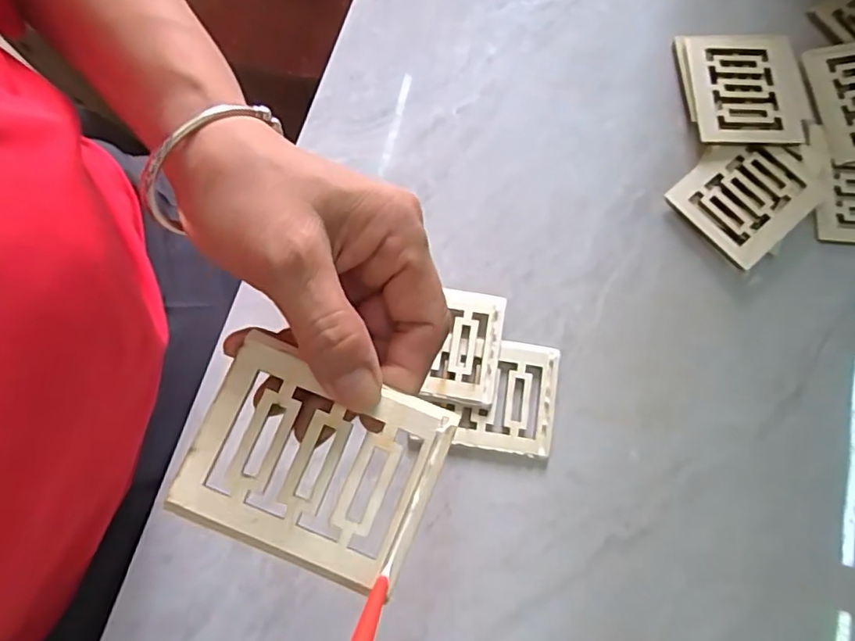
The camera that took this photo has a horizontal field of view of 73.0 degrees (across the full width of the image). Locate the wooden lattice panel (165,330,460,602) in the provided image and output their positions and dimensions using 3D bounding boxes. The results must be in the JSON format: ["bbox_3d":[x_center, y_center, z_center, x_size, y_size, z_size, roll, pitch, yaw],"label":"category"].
[{"bbox_3d":[-0.038,0.048,0.197,0.080,0.005,0.064,22,79,4],"label":"wooden lattice panel"}]

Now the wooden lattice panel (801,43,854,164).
[{"bbox_3d":[0.290,-0.146,0.382,0.066,0.008,0.080,-8,79,-3],"label":"wooden lattice panel"}]

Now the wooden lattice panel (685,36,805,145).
[{"bbox_3d":[0.209,-0.152,0.379,0.071,0.010,0.080,0,78,-1],"label":"wooden lattice panel"}]

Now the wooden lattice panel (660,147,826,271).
[{"bbox_3d":[0.200,-0.079,0.365,0.075,0.008,0.068,-42,82,-9],"label":"wooden lattice panel"}]

